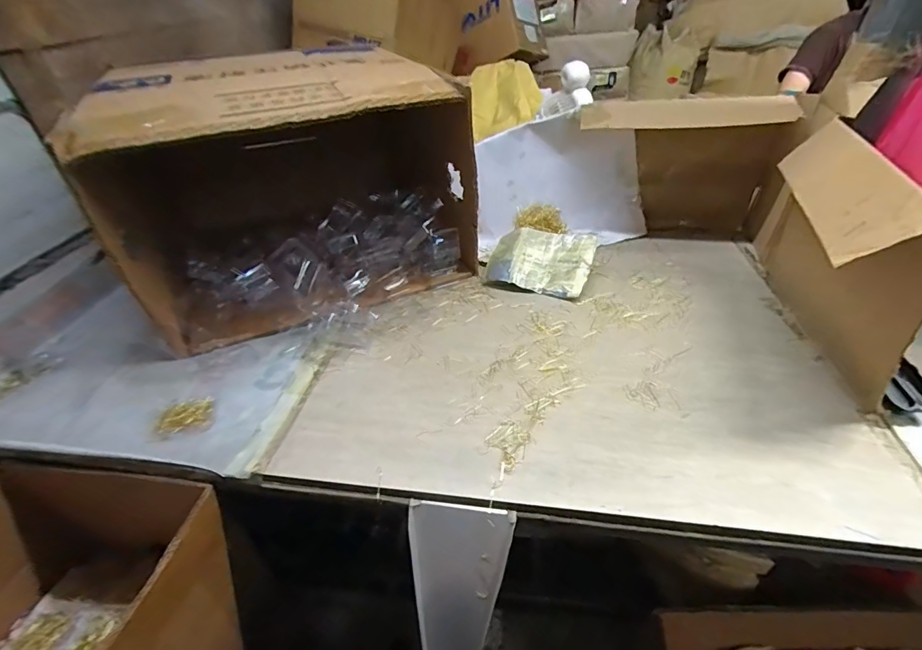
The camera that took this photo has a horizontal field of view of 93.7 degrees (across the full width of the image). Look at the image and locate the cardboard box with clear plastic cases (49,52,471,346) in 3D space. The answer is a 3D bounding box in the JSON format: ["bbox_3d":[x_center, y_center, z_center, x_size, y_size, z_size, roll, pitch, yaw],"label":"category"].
[{"bbox_3d":[-0.317,-0.259,0.779,0.528,0.348,0.482,-25,44,-26],"label":"cardboard box with clear plastic cases"}]

